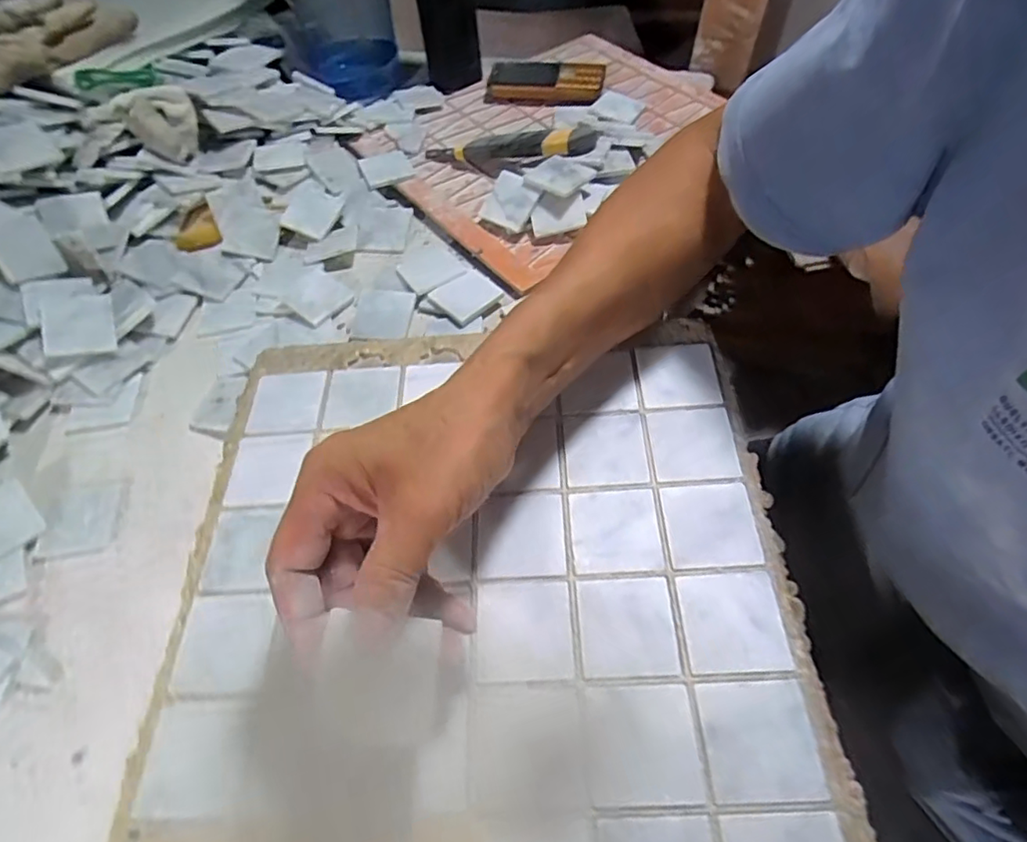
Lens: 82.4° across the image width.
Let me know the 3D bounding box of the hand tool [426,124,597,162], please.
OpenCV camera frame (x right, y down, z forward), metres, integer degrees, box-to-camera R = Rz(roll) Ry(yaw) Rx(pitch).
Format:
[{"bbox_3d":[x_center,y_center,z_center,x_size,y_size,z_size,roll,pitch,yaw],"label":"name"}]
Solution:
[{"bbox_3d":[-0.011,-0.267,0.572,0.177,0.021,0.037,9,56,28],"label":"hand tool"}]

